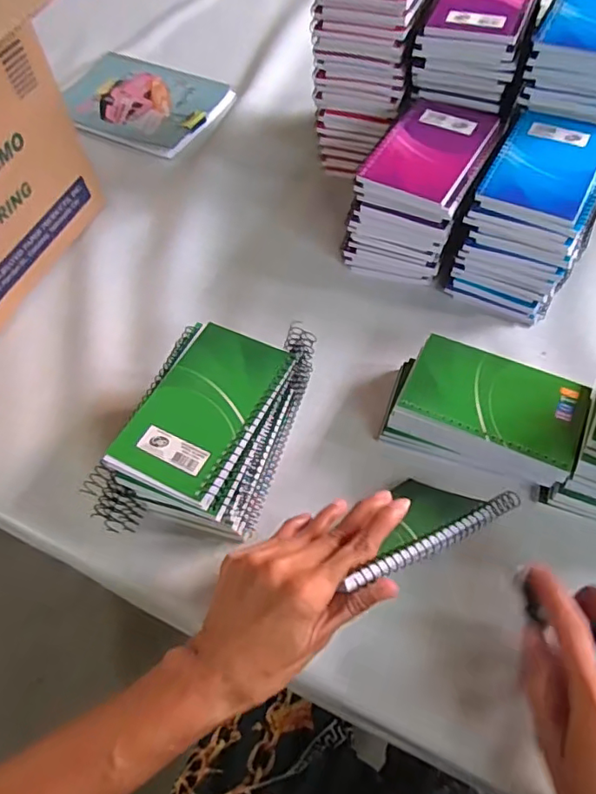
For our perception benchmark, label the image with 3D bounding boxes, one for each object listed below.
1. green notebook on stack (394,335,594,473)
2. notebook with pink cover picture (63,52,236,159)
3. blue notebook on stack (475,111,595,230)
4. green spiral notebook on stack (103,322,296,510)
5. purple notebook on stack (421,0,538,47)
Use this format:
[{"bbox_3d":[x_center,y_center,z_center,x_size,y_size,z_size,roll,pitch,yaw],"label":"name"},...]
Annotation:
[{"bbox_3d":[0.151,-0.001,0.418,0.128,0.006,0.079,22,61,17],"label":"green notebook on stack"},{"bbox_3d":[-0.218,-0.402,0.745,0.234,0.009,0.169,24,62,18],"label":"notebook with pink cover picture"},{"bbox_3d":[0.214,-0.200,0.469,0.082,0.011,0.127,25,62,18],"label":"blue notebook on stack"},{"bbox_3d":[-0.066,0.005,0.391,0.082,0.006,0.134,21,61,16],"label":"green spiral notebook on stack"},{"bbox_3d":[0.178,-0.370,0.509,0.083,0.012,0.137,19,60,15],"label":"purple notebook on stack"}]

